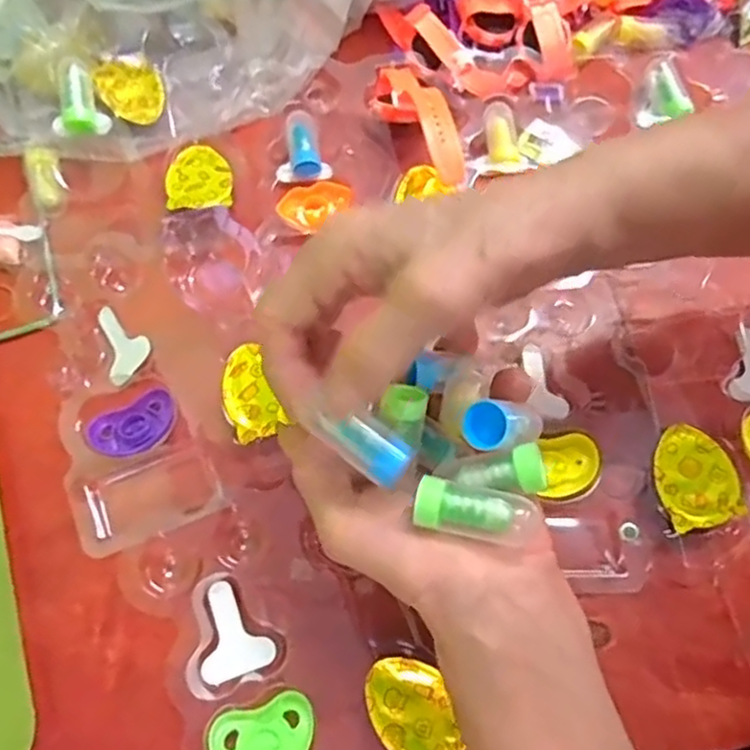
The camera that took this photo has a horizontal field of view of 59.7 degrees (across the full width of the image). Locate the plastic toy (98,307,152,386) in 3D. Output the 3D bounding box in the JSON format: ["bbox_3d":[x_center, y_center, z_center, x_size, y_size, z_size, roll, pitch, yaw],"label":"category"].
[{"bbox_3d":[-0.143,-0.019,0.366,0.027,0.009,0.050,-34,59,-13],"label":"plastic toy"}]

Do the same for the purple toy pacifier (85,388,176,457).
[{"bbox_3d":[-0.128,0.027,0.348,0.046,0.004,0.029,-30,73,-12],"label":"purple toy pacifier"}]

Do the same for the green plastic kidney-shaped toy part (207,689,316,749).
[{"bbox_3d":[-0.050,0.163,0.292,0.046,0.006,0.032,-17,71,-8],"label":"green plastic kidney-shaped toy part"}]

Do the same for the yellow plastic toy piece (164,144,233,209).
[{"bbox_3d":[-0.109,-0.122,0.403,0.039,0.004,0.048,-5,65,-4],"label":"yellow plastic toy piece"}]

